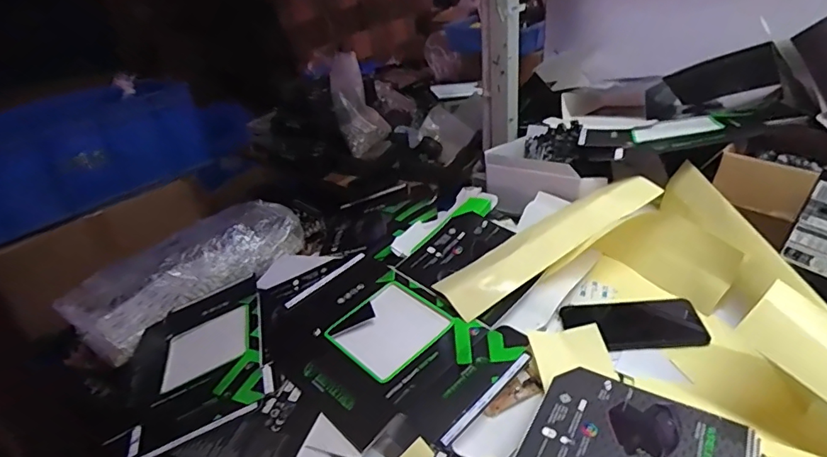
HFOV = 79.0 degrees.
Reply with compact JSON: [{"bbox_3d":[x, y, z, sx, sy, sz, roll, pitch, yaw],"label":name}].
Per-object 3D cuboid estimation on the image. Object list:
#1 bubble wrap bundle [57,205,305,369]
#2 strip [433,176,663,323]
[{"bbox_3d":[-0.382,0.064,0.868,0.151,0.102,0.380,18,40,34],"label":"bubble wrap bundle"},{"bbox_3d":[0.190,0.014,0.690,0.335,0.016,0.082,-30,36,-13],"label":"strip"}]

